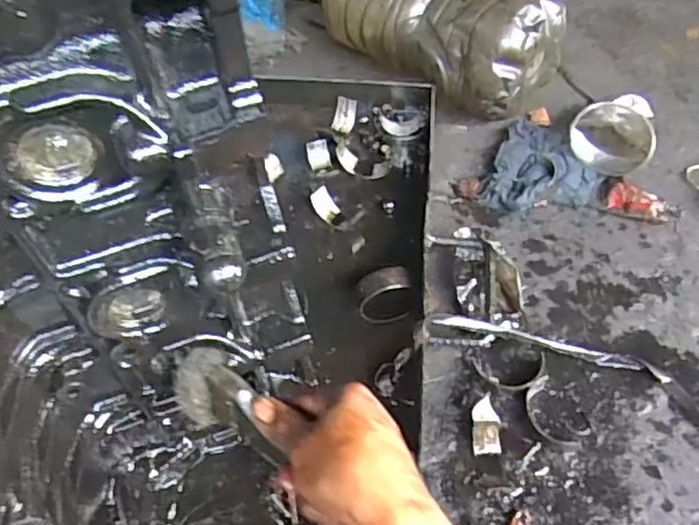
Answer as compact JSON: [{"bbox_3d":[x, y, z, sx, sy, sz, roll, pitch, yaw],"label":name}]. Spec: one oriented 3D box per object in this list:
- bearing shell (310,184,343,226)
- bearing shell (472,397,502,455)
[{"bbox_3d":[-0.027,-0.066,0.782,0.027,0.020,0.047,-26,57,-16],"label":"bearing shell"},{"bbox_3d":[0.128,0.155,0.619,0.026,0.025,0.046,-3,53,0],"label":"bearing shell"}]

